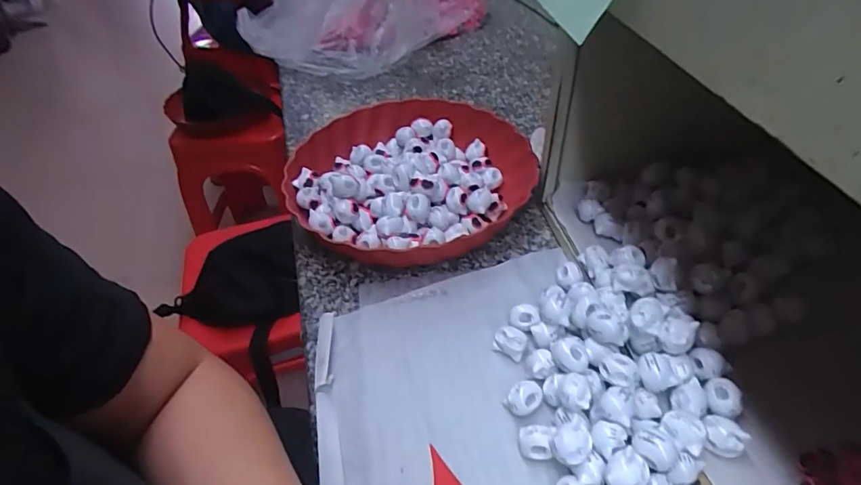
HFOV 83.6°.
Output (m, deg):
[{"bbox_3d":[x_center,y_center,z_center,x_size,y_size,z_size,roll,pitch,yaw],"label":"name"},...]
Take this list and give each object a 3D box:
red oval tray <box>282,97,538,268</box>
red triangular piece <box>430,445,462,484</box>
[{"bbox_3d":[-0.022,-0.072,0.487,0.240,0.045,0.244,27,53,28],"label":"red oval tray"},{"bbox_3d":[0.007,0.150,0.308,0.014,0.004,0.036,-31,51,-23],"label":"red triangular piece"}]

